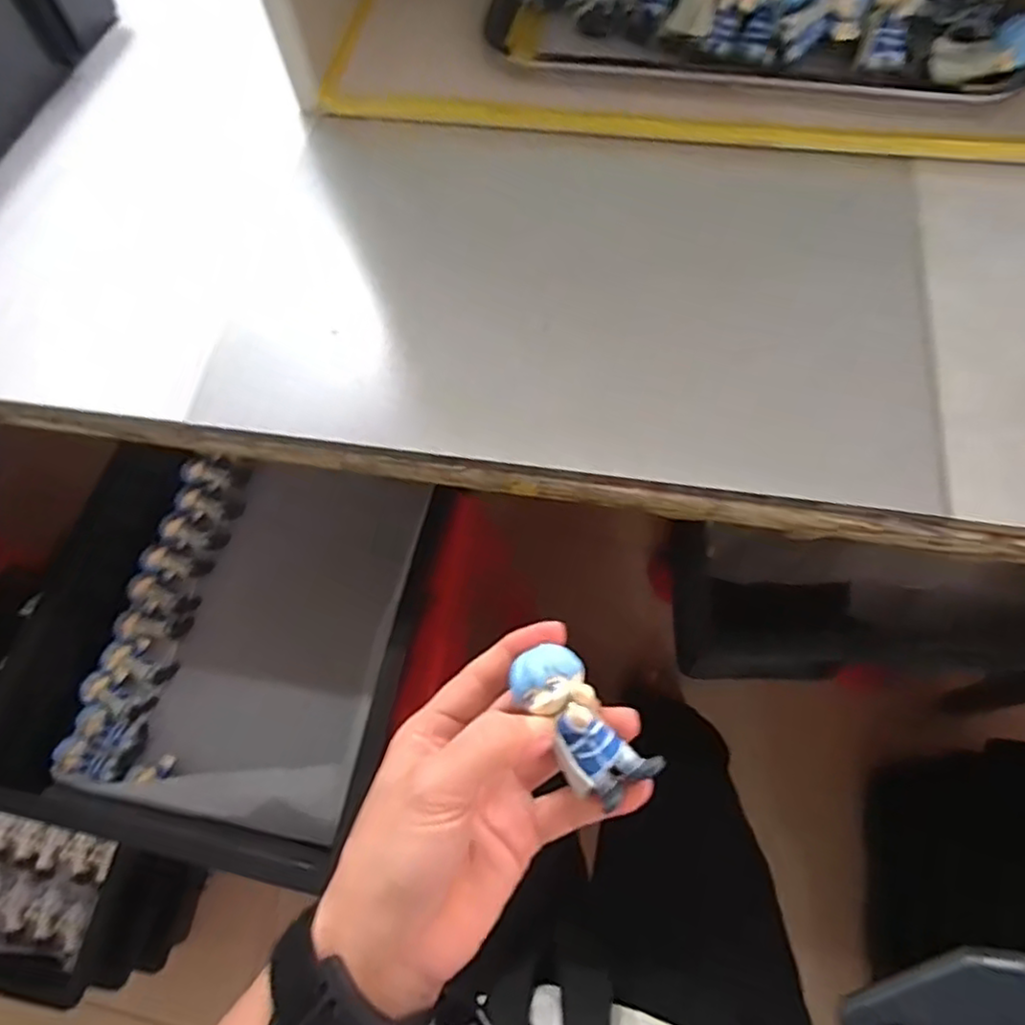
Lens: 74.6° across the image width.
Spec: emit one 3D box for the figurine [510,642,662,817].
[{"bbox_3d":[0.026,0.079,0.251,0.030,0.021,0.061,-36,83,-12],"label":"figurine"}]

